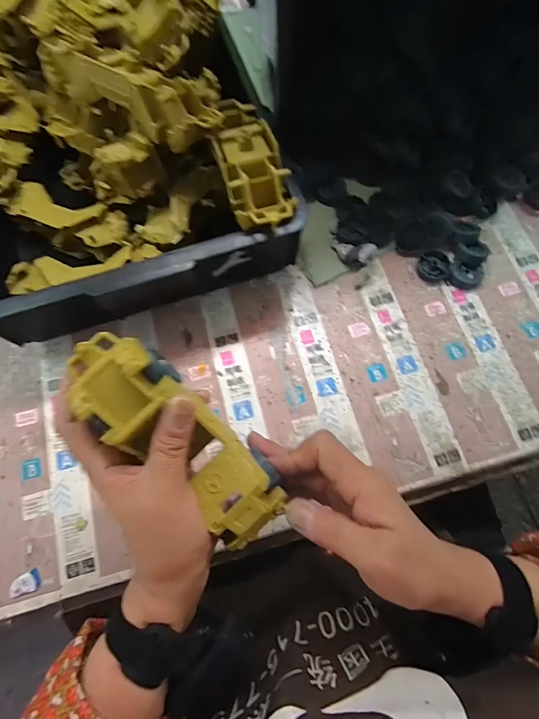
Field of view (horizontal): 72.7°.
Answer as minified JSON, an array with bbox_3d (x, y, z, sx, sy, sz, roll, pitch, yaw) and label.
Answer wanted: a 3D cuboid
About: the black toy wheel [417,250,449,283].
[{"bbox_3d":[0.197,-0.113,0.441,0.034,0.013,0.038,12,74,5],"label":"black toy wheel"}]

